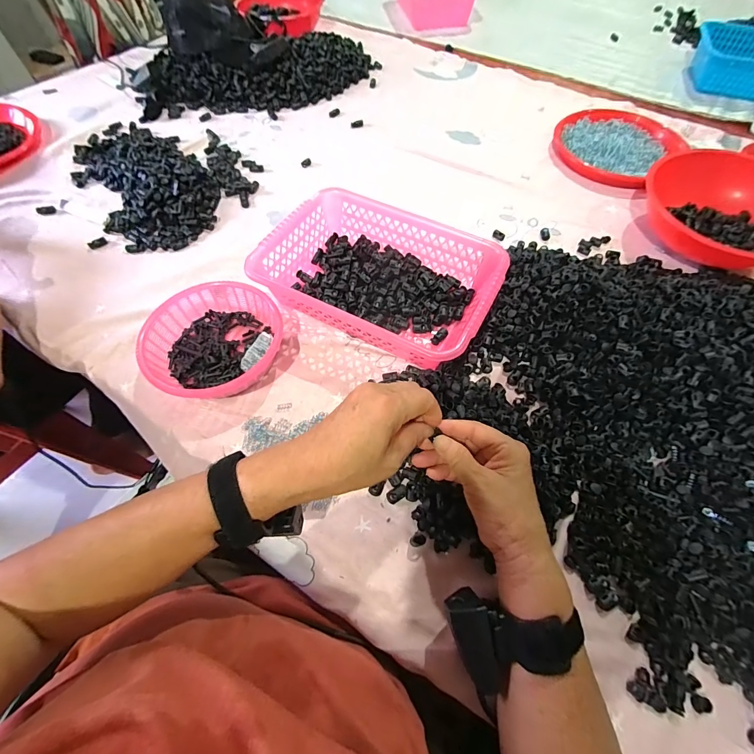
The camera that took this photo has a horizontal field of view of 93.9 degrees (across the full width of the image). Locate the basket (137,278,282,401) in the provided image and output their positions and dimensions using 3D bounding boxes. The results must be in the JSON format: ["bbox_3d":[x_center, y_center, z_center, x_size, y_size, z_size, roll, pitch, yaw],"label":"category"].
[{"bbox_3d":[-0.206,-0.046,0.460,0.165,0.051,0.160,0,61,-1],"label":"basket"}]

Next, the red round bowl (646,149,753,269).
[{"bbox_3d":[0.542,-0.249,0.556,0.202,0.104,0.173,1,61,0],"label":"red round bowl"}]

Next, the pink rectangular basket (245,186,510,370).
[{"bbox_3d":[0.006,-0.141,0.502,0.304,0.080,0.199,26,64,13],"label":"pink rectangular basket"}]

